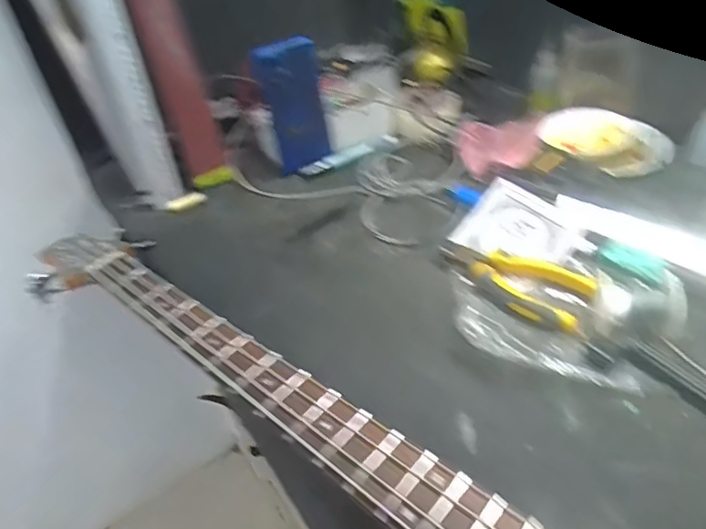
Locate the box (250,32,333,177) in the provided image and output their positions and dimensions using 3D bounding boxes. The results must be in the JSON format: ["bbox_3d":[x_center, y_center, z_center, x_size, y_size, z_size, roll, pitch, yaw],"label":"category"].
[{"bbox_3d":[-0.075,-0.200,0.735,0.075,0.163,0.053,-26,41,-19],"label":"box"}]

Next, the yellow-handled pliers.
[{"bbox_3d":[0.157,0.013,0.540,0.147,0.021,0.079,23,49,34],"label":"yellow-handled pliers"}]

